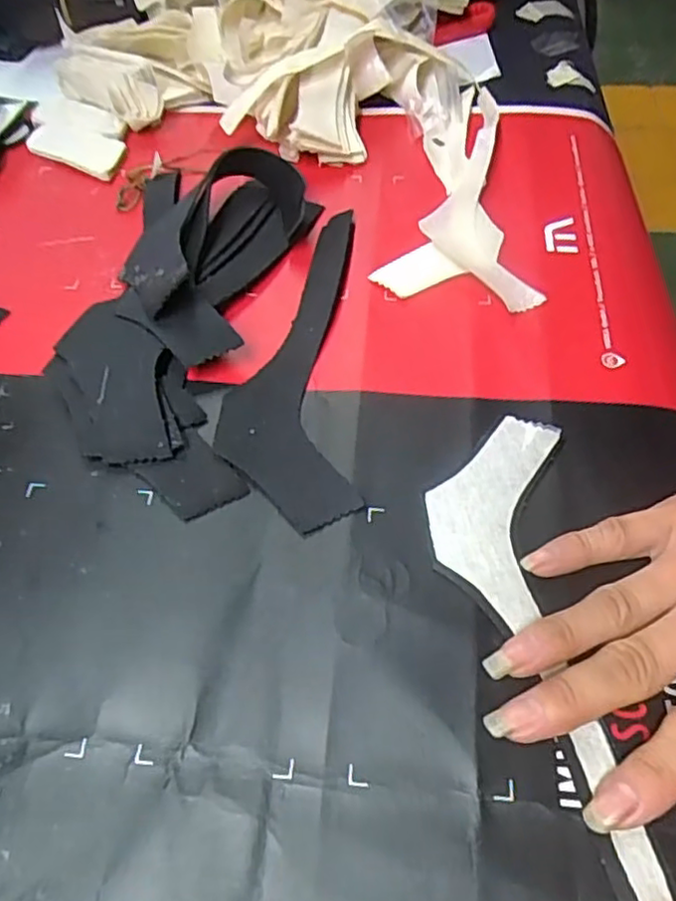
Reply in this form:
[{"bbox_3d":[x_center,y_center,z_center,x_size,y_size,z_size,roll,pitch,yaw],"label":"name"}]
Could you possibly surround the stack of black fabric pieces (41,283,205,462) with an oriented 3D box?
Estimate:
[{"bbox_3d":[-0.099,-0.032,0.299,0.052,0.012,0.097,-28,60,-15],"label":"stack of black fabric pieces"}]

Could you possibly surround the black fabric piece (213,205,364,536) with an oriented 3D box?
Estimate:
[{"bbox_3d":[-0.022,-0.048,0.312,0.058,0.007,0.183,-2,57,2],"label":"black fabric piece"}]

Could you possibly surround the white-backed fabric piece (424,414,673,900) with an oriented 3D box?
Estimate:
[{"bbox_3d":[0.072,0.063,0.238,0.058,0.006,0.172,-9,57,-3],"label":"white-backed fabric piece"}]

